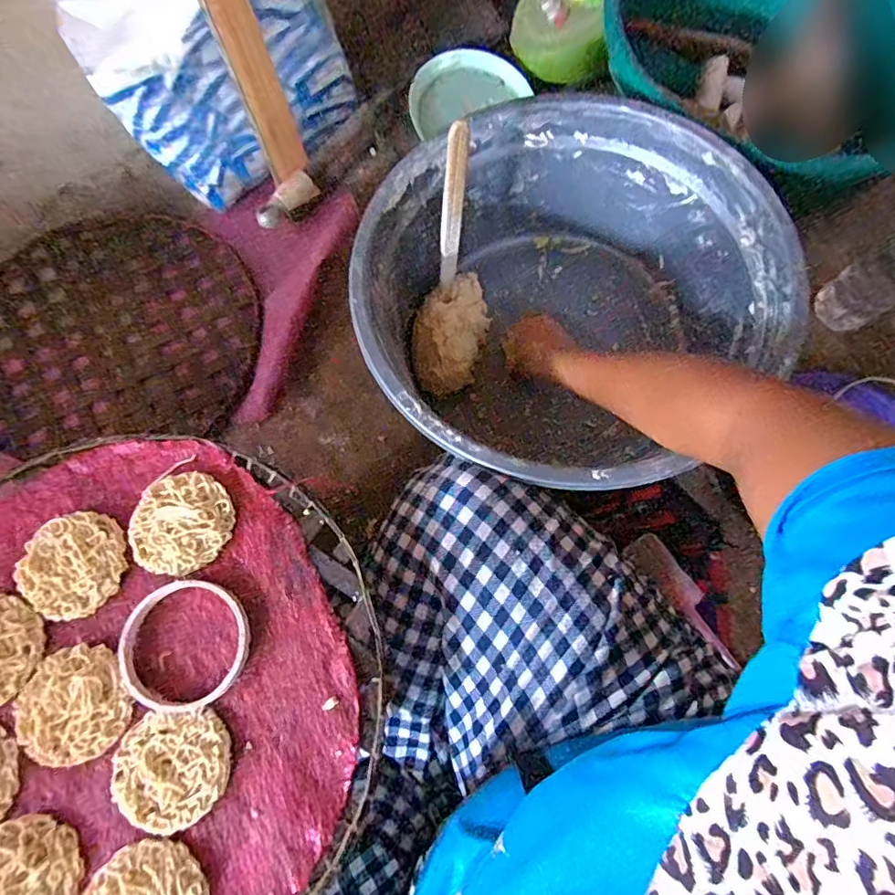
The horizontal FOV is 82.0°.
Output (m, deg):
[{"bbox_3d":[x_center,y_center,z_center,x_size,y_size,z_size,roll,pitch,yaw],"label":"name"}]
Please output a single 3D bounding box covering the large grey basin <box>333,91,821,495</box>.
[{"bbox_3d":[0.109,-0.150,0.565,0.399,0.196,0.365,0,74,0],"label":"large grey basin"}]

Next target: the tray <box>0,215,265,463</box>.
[{"bbox_3d":[-0.448,-0.163,0.685,0.391,0.021,0.338,-8,74,-2],"label":"tray"}]

